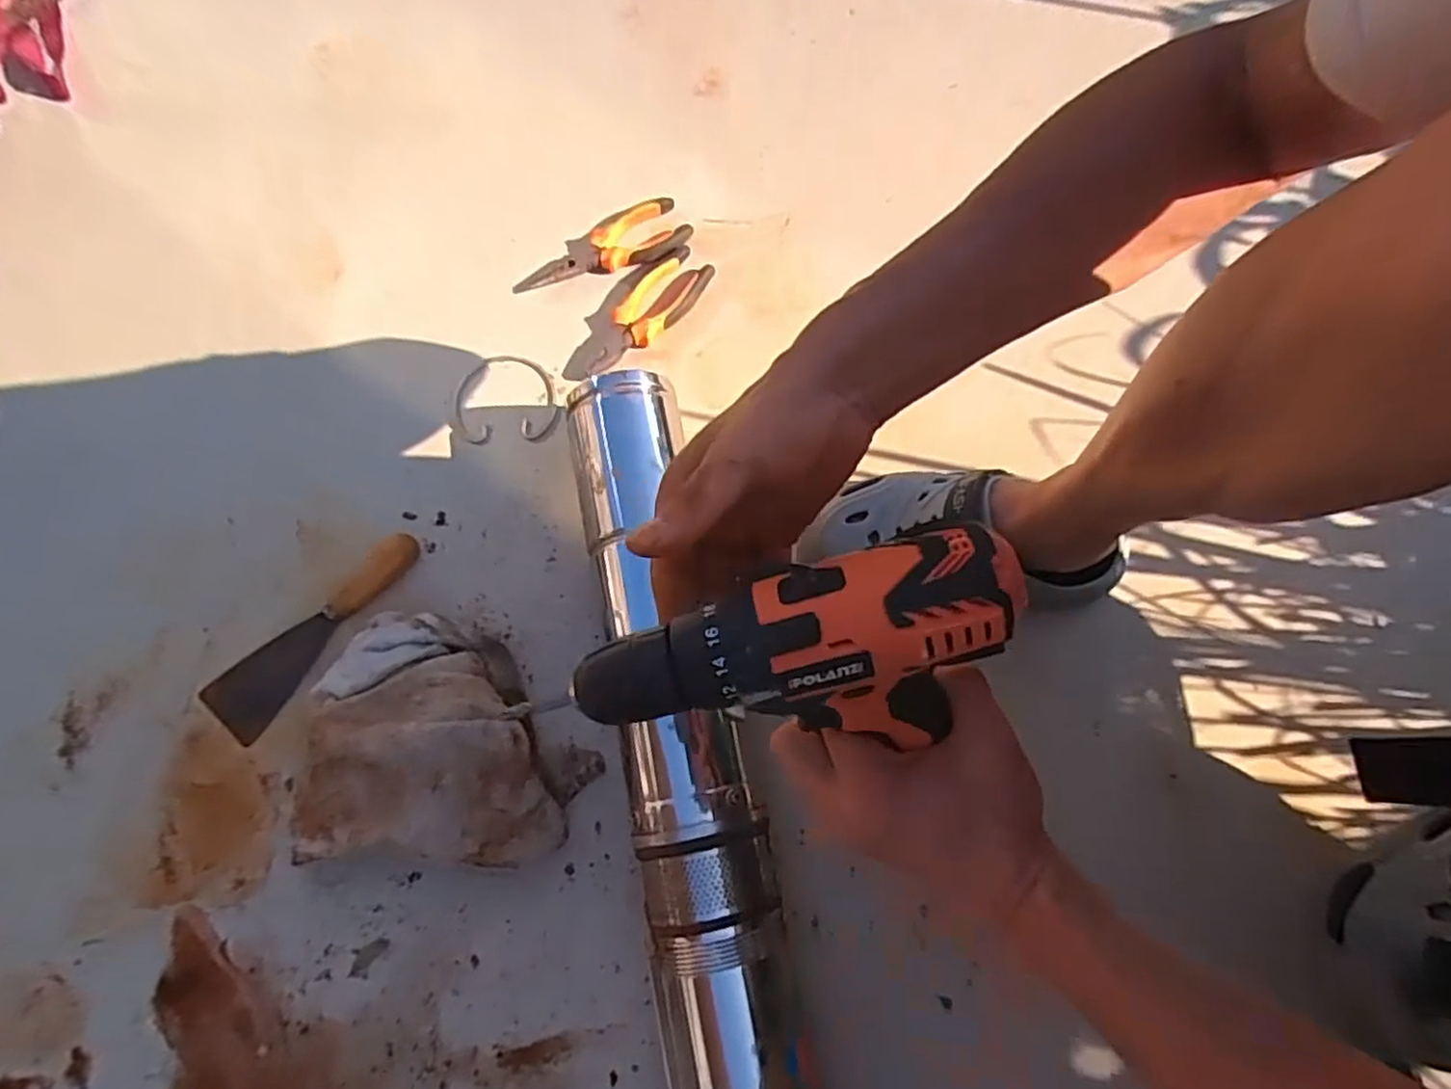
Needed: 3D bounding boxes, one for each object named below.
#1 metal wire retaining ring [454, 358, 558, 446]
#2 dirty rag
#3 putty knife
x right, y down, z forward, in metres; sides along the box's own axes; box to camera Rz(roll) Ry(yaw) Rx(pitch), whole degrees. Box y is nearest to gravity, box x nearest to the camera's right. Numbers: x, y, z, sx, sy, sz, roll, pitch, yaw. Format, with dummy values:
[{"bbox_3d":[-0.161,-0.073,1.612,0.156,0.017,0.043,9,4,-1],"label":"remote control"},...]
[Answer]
[{"bbox_3d":[-0.198,-0.135,0.650,0.091,0.006,0.088,1,72,-2],"label":"metal wire retaining ring"},{"bbox_3d":[-0.207,0.142,0.529,0.214,0.060,0.177,2,72,-1],"label":"dirty rag"},{"bbox_3d":[-0.326,0.063,0.563,0.053,0.030,0.194,41,75,10],"label":"putty knife"}]

